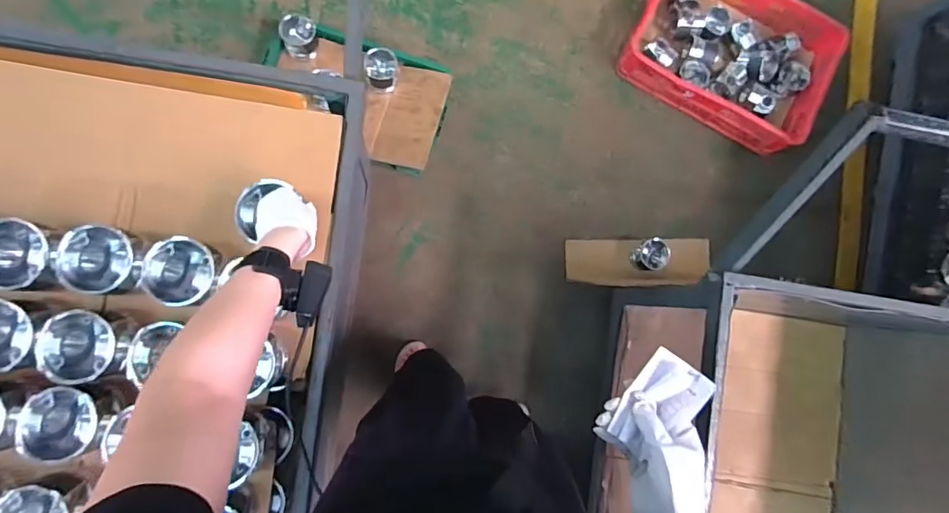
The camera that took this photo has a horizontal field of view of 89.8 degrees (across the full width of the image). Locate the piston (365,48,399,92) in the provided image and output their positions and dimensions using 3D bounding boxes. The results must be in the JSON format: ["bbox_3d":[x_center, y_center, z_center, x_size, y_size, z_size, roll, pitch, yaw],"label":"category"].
[{"bbox_3d":[-0.270,-0.538,1.376,0.101,0.064,0.099,2,83,-5],"label":"piston"}]

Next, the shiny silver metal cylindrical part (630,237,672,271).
[{"bbox_3d":[0.554,-0.008,1.487,0.114,0.057,0.100,5,83,-4],"label":"shiny silver metal cylindrical part"}]

